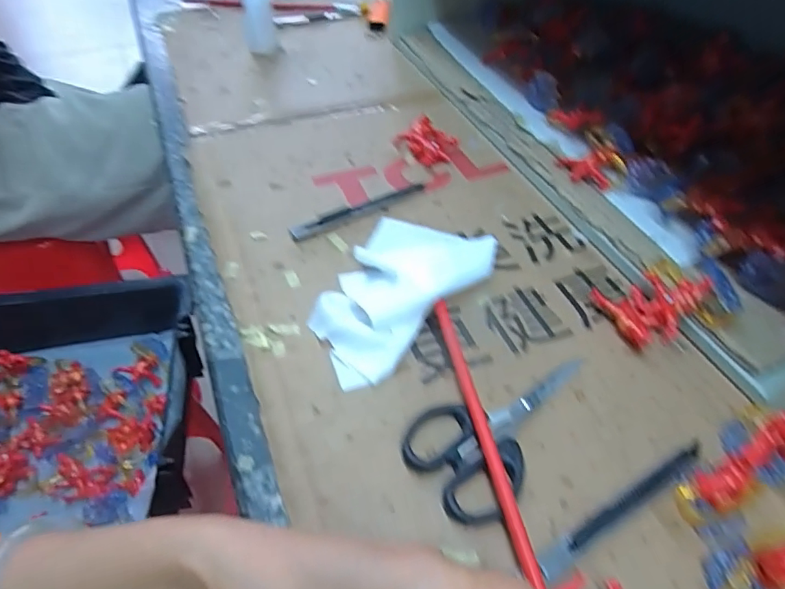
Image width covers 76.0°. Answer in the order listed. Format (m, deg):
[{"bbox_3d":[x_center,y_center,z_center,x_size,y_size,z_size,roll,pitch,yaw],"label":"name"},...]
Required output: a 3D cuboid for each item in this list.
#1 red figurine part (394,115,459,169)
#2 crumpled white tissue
[{"bbox_3d":[0.033,-0.142,0.469,0.046,0.014,0.053,-29,54,-25],"label":"red figurine part"},{"bbox_3d":[0.006,-0.005,0.343,0.090,0.023,0.155,20,50,16],"label":"crumpled white tissue"}]

